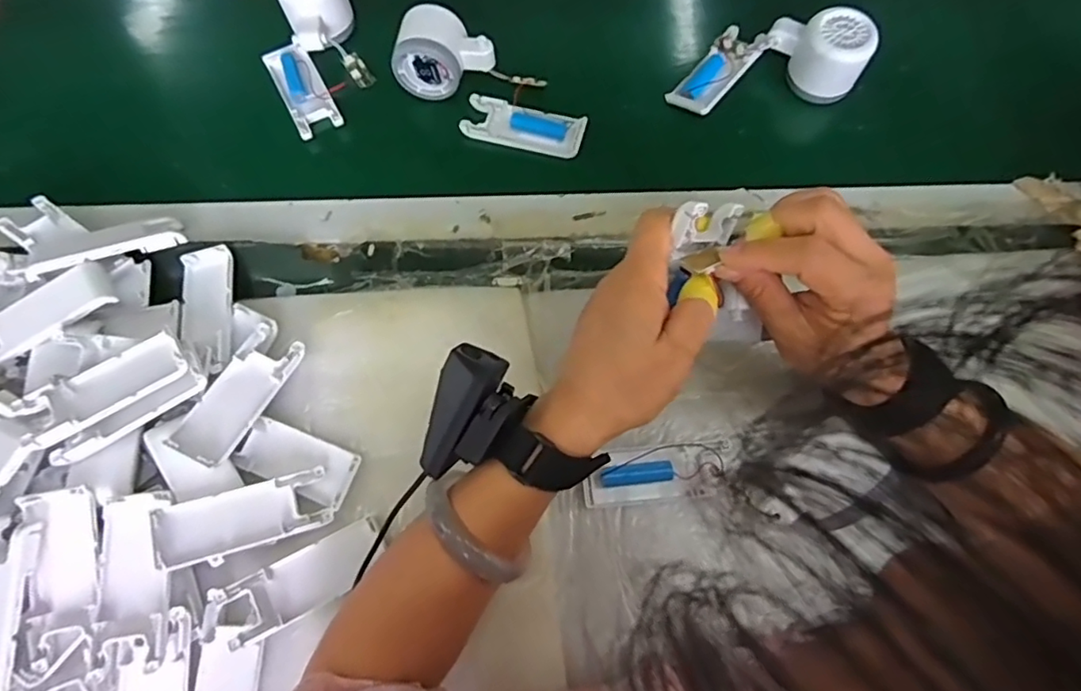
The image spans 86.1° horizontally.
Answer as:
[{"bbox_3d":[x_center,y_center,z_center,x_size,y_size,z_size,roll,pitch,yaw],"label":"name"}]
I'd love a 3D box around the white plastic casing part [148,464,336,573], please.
[{"bbox_3d":[-0.193,0.113,0.380,0.101,0.013,0.041,-16,77,-18],"label":"white plastic casing part"}]

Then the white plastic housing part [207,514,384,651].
[{"bbox_3d":[-0.154,0.153,0.374,0.111,0.012,0.040,-25,72,-6],"label":"white plastic housing part"}]

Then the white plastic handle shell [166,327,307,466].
[{"bbox_3d":[-0.213,0.034,0.409,0.040,0.017,0.100,22,66,11],"label":"white plastic handle shell"}]

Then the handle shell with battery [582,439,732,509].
[{"bbox_3d":[0.081,0.090,0.405,0.100,0.015,0.037,-7,71,0],"label":"handle shell with battery"}]

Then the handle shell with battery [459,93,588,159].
[{"bbox_3d":[-0.014,-0.190,0.505,0.104,0.016,0.039,14,73,7],"label":"handle shell with battery"}]

